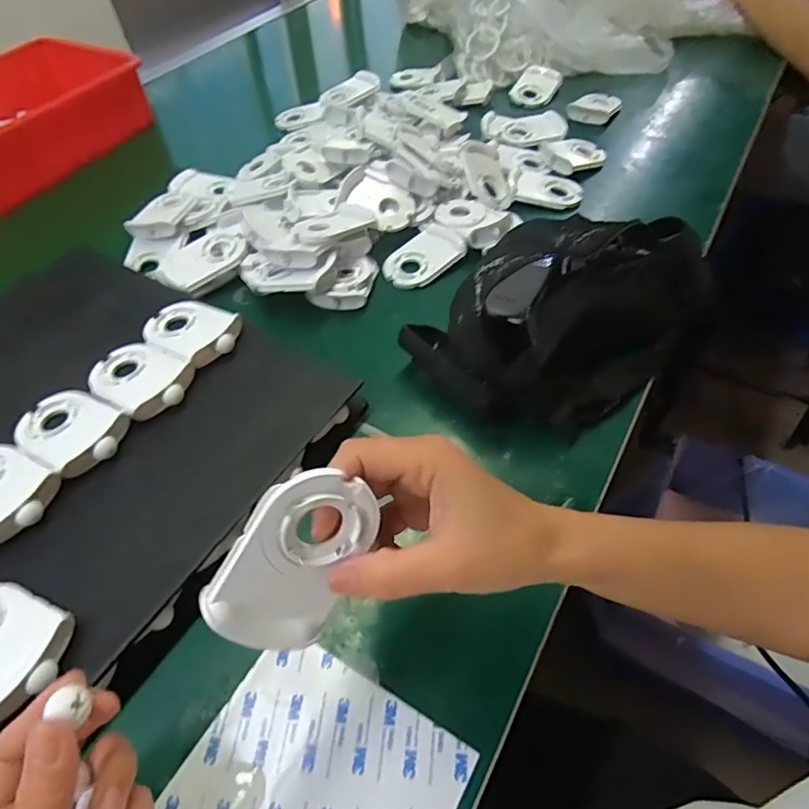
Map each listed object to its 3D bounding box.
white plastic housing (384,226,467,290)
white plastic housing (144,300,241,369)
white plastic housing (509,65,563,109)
[{"bbox_3d":[0.016,-0.151,0.548,0.080,0.019,0.059,-34,57,-21],"label":"white plastic housing"},{"bbox_3d":[-0.180,-0.065,0.453,0.085,0.017,0.056,25,57,21],"label":"white plastic housing"},{"bbox_3d":[0.195,-0.473,0.797,0.069,0.030,0.079,10,53,11],"label":"white plastic housing"}]

